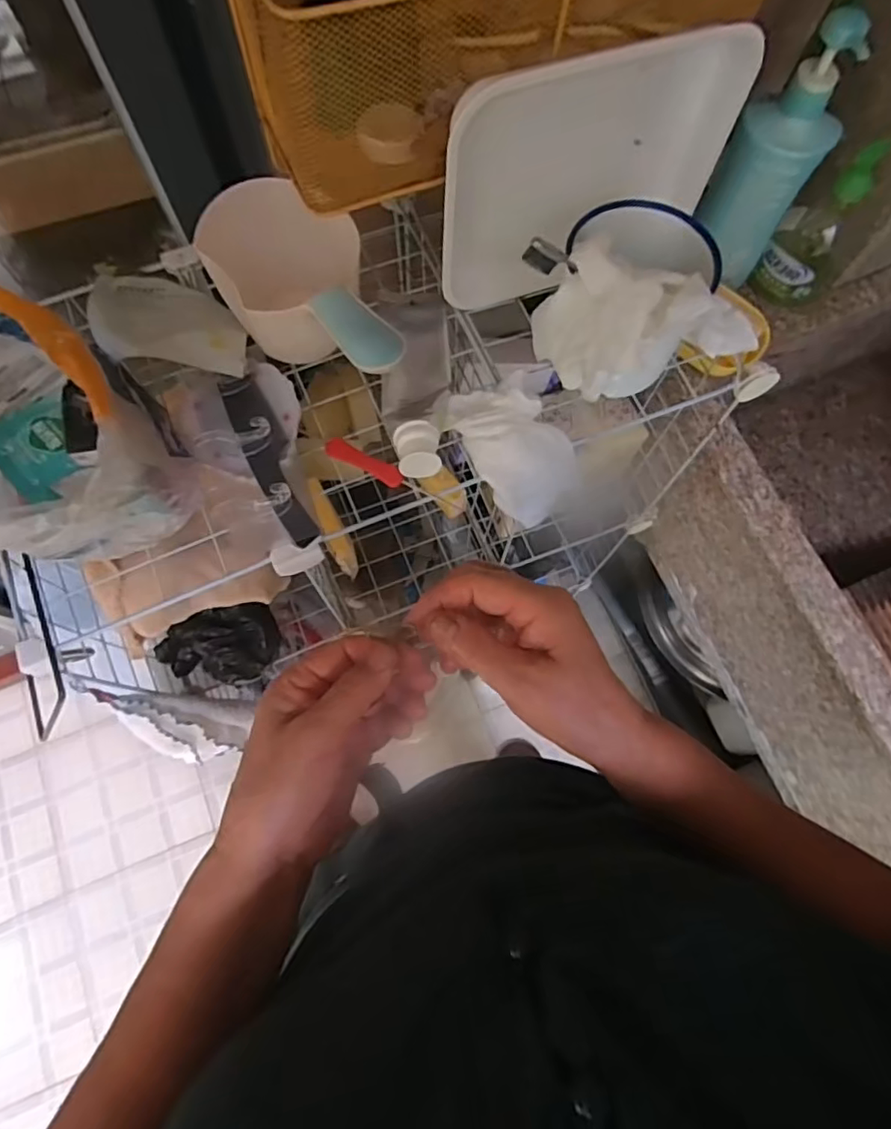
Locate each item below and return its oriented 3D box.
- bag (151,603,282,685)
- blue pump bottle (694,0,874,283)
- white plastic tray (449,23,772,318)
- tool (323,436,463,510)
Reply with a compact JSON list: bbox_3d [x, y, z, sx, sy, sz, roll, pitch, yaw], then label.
[{"bbox_3d":[-0.256,0.093,0.665,0.126,0.071,0.078,-10,73,-5],"label":"bag"},{"bbox_3d":[0.300,-0.368,0.553,0.082,0.222,0.053,30,74,7],"label":"blue pump bottle"},{"bbox_3d":[0.102,-0.292,0.449,0.228,0.162,0.042,-24,75,-9],"label":"white plastic tray"},{"bbox_3d":[-0.040,-0.068,0.460,0.115,0.013,0.015,25,74,6],"label":"tool"}]

